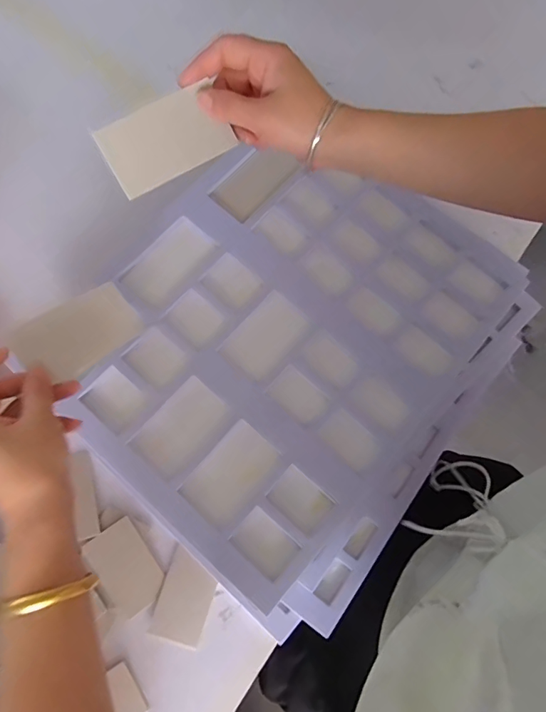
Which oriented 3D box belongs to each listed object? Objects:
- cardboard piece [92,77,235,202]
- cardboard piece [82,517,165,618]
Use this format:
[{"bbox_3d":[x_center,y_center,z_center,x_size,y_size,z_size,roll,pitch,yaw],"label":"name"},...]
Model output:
[{"bbox_3d":[-0.082,-0.167,0.346,0.095,0.004,0.051,-29,116,-4],"label":"cardboard piece"},{"bbox_3d":[-0.152,0.219,0.463,0.053,0.005,0.085,-34,81,-18],"label":"cardboard piece"}]

